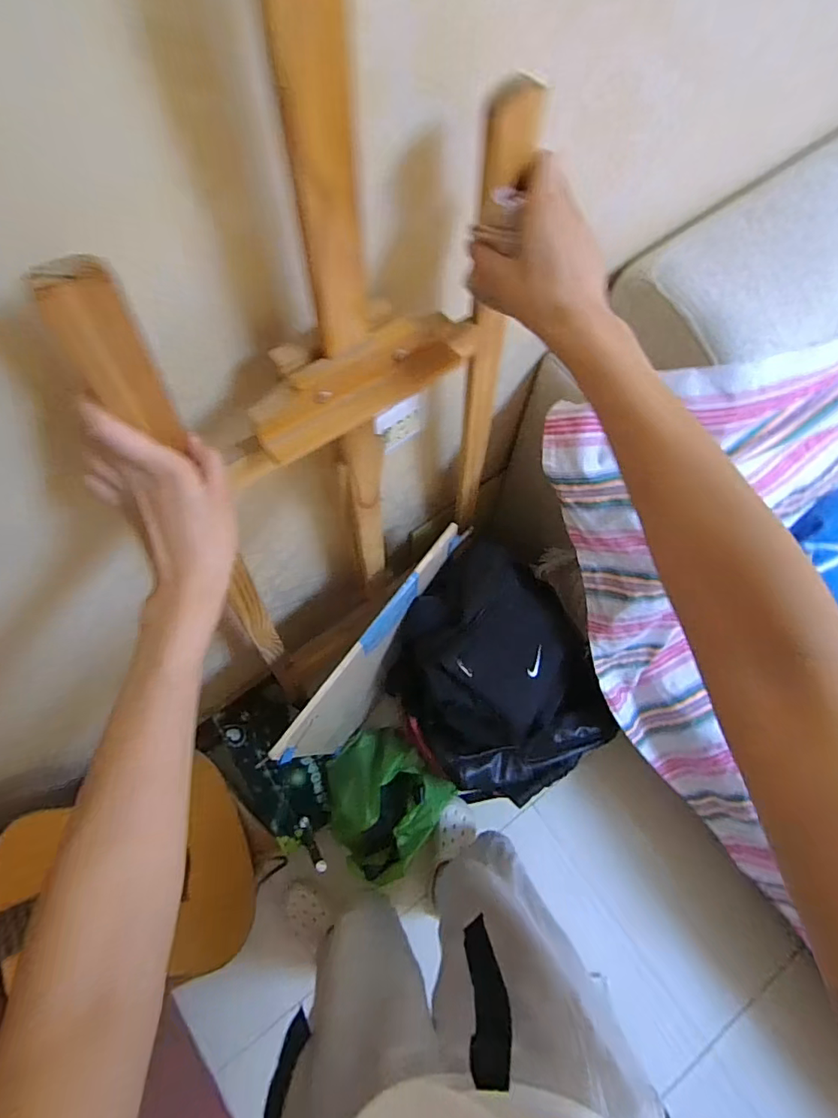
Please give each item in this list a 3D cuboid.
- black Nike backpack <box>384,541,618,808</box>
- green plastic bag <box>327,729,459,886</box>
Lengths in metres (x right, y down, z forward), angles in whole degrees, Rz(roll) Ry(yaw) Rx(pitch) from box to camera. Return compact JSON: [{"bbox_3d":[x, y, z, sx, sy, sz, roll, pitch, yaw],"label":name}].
[{"bbox_3d":[0.149,0.258,1.054,0.402,0.220,0.586,-39,111,12],"label":"black Nike backpack"},{"bbox_3d":[-0.091,0.550,1.168,0.280,0.164,0.272,42,79,12],"label":"green plastic bag"}]

